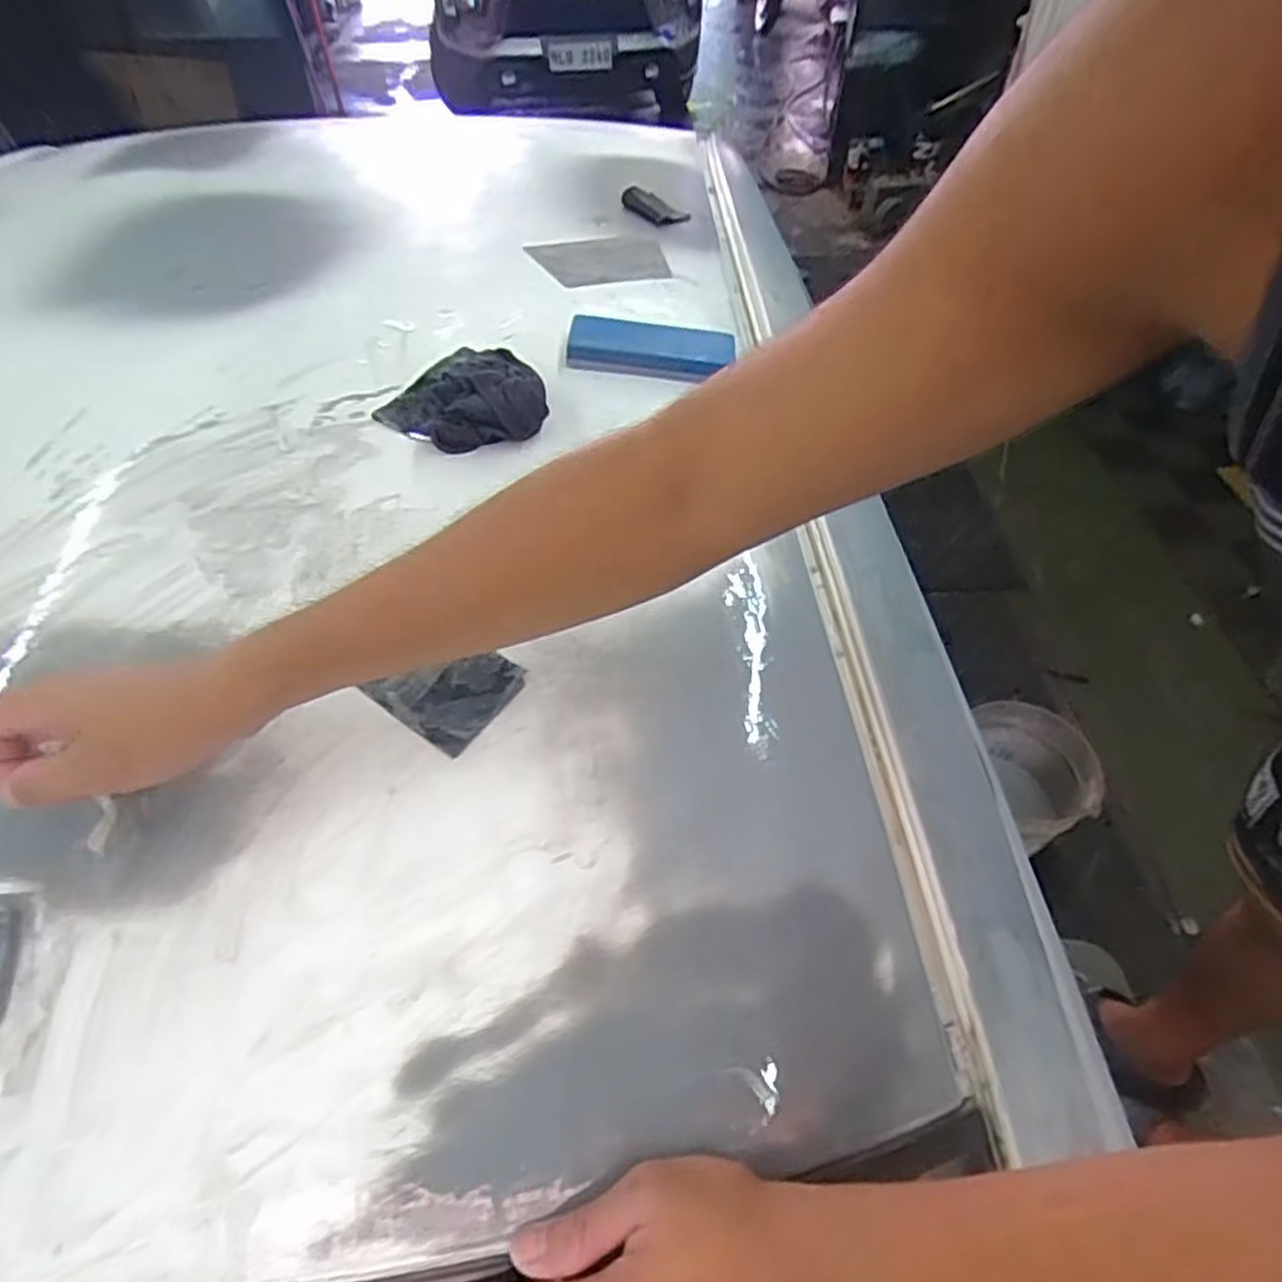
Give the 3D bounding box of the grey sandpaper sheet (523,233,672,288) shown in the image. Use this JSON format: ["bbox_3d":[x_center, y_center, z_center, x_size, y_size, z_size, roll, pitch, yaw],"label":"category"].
[{"bbox_3d":[-0.035,-0.397,0.801,0.141,0.007,0.105,-17,52,-15],"label":"grey sandpaper sheet"}]

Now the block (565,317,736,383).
[{"bbox_3d":[0.009,-0.252,0.659,0.140,0.027,0.055,3,50,2],"label":"block"}]

